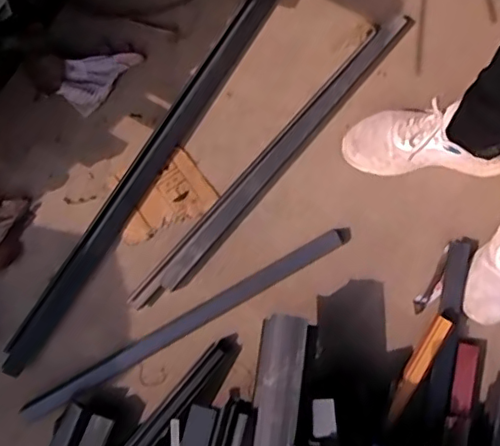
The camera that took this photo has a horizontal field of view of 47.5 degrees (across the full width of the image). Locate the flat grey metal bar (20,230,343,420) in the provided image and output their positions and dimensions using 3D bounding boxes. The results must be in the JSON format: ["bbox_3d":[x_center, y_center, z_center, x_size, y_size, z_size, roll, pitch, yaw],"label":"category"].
[{"bbox_3d":[-0.104,0.165,0.929,0.574,0.013,0.032,-30,79,-4],"label":"flat grey metal bar"}]

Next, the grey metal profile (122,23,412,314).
[{"bbox_3d":[0.045,-0.118,0.982,0.048,0.028,0.679,40,83,10],"label":"grey metal profile"}]

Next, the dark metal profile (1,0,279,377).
[{"bbox_3d":[-0.129,-0.176,0.996,0.054,0.034,0.964,31,81,8],"label":"dark metal profile"}]

